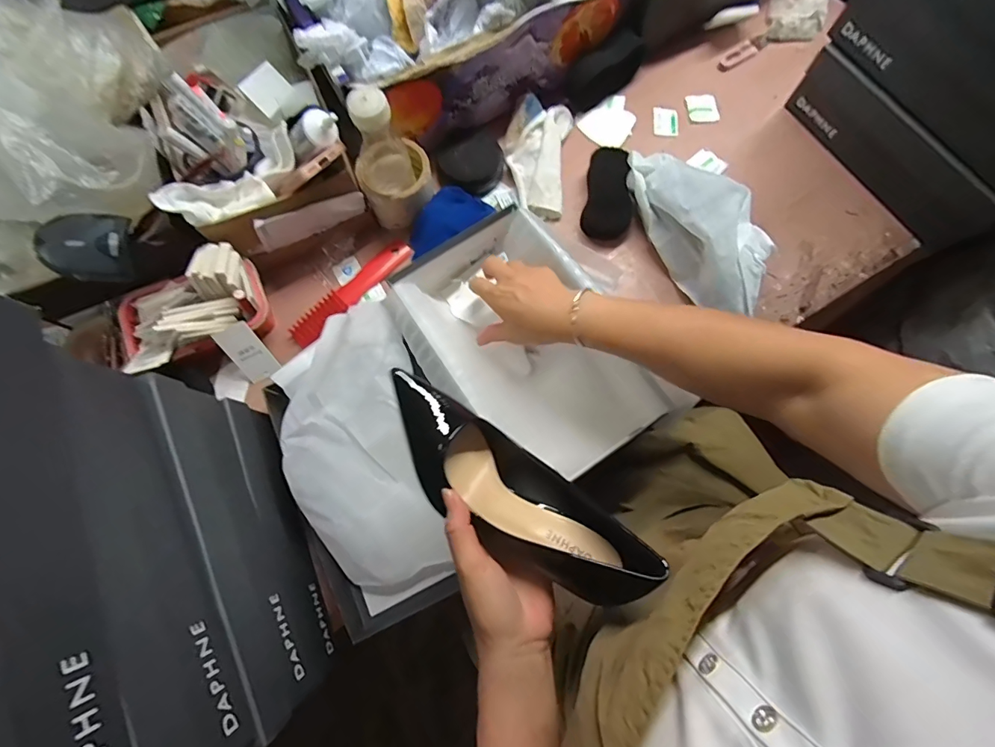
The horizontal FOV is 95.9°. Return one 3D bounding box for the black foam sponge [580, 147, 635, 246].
[{"bbox_3d":[0.151,-0.246,0.618,0.063,0.031,0.130,0,97,0],"label":"black foam sponge"}]

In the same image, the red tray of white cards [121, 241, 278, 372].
[{"bbox_3d":[-0.372,-0.075,0.548,0.172,0.091,0.112,-28,77,-6],"label":"red tray of white cards"}]

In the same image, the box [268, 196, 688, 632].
[{"bbox_3d":[-0.058,0.038,0.500,0.410,0.105,0.302,-37,79,-8],"label":"box"}]

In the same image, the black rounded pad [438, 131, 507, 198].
[{"bbox_3d":[-0.037,-0.299,0.632,0.092,0.040,0.082,-13,76,-3],"label":"black rounded pad"}]

